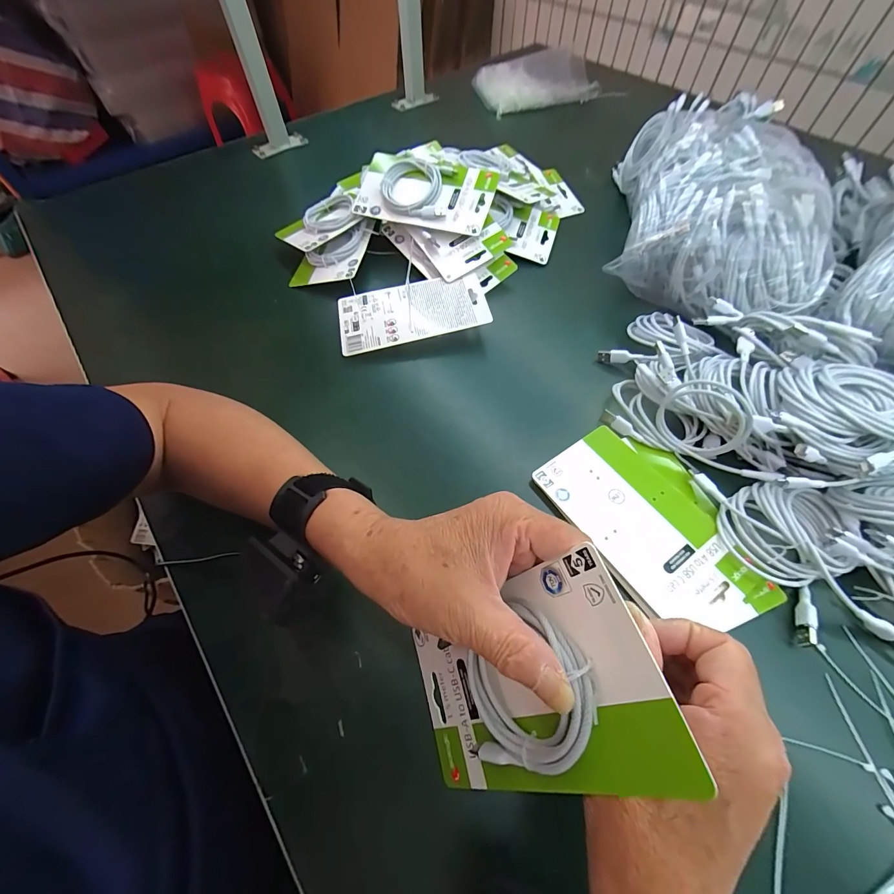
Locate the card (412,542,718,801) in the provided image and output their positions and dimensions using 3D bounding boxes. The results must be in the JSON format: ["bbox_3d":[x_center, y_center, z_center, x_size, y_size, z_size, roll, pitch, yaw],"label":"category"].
[{"bbox_3d":[0.034,0.135,0.213,0.013,0.175,0.096,6,53,-38],"label":"card"}]

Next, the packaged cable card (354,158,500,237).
[{"bbox_3d":[-0.032,-0.346,0.511,0.189,0.026,0.090,15,95,6],"label":"packaged cable card"}]

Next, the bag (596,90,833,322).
[{"bbox_3d":[0.331,-0.312,0.481,0.207,0.111,0.352,9,61,8],"label":"bag"}]

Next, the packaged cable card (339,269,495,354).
[{"bbox_3d":[-0.043,-0.168,0.466,0.181,0.018,0.095,-11,60,-3],"label":"packaged cable card"}]

